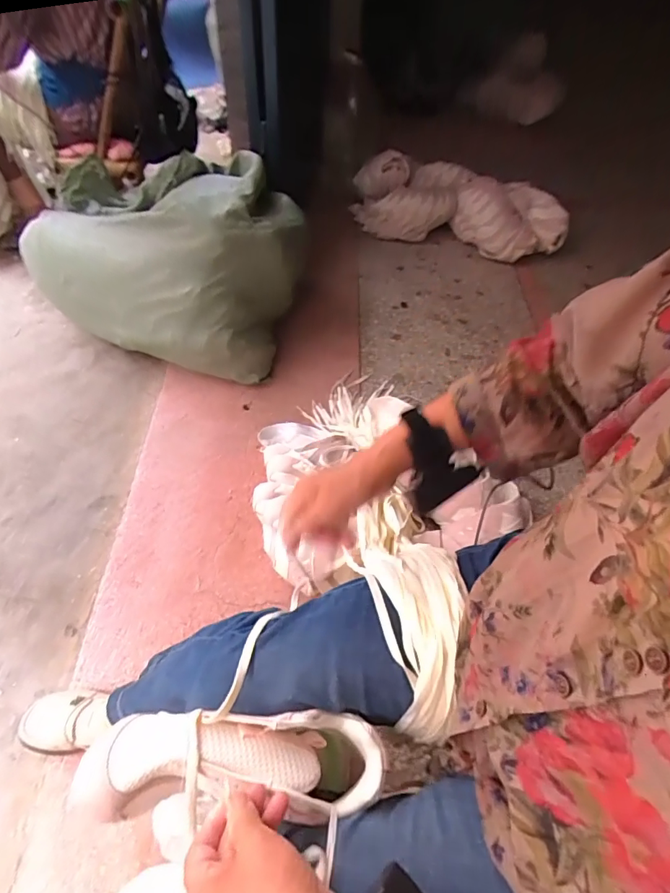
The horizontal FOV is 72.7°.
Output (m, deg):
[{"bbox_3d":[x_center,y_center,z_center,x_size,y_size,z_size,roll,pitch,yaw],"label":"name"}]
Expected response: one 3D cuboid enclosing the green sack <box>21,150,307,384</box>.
[{"bbox_3d":[-0.397,-0.486,1.142,0.590,0.333,0.472,19,55,11],"label":"green sack"}]

